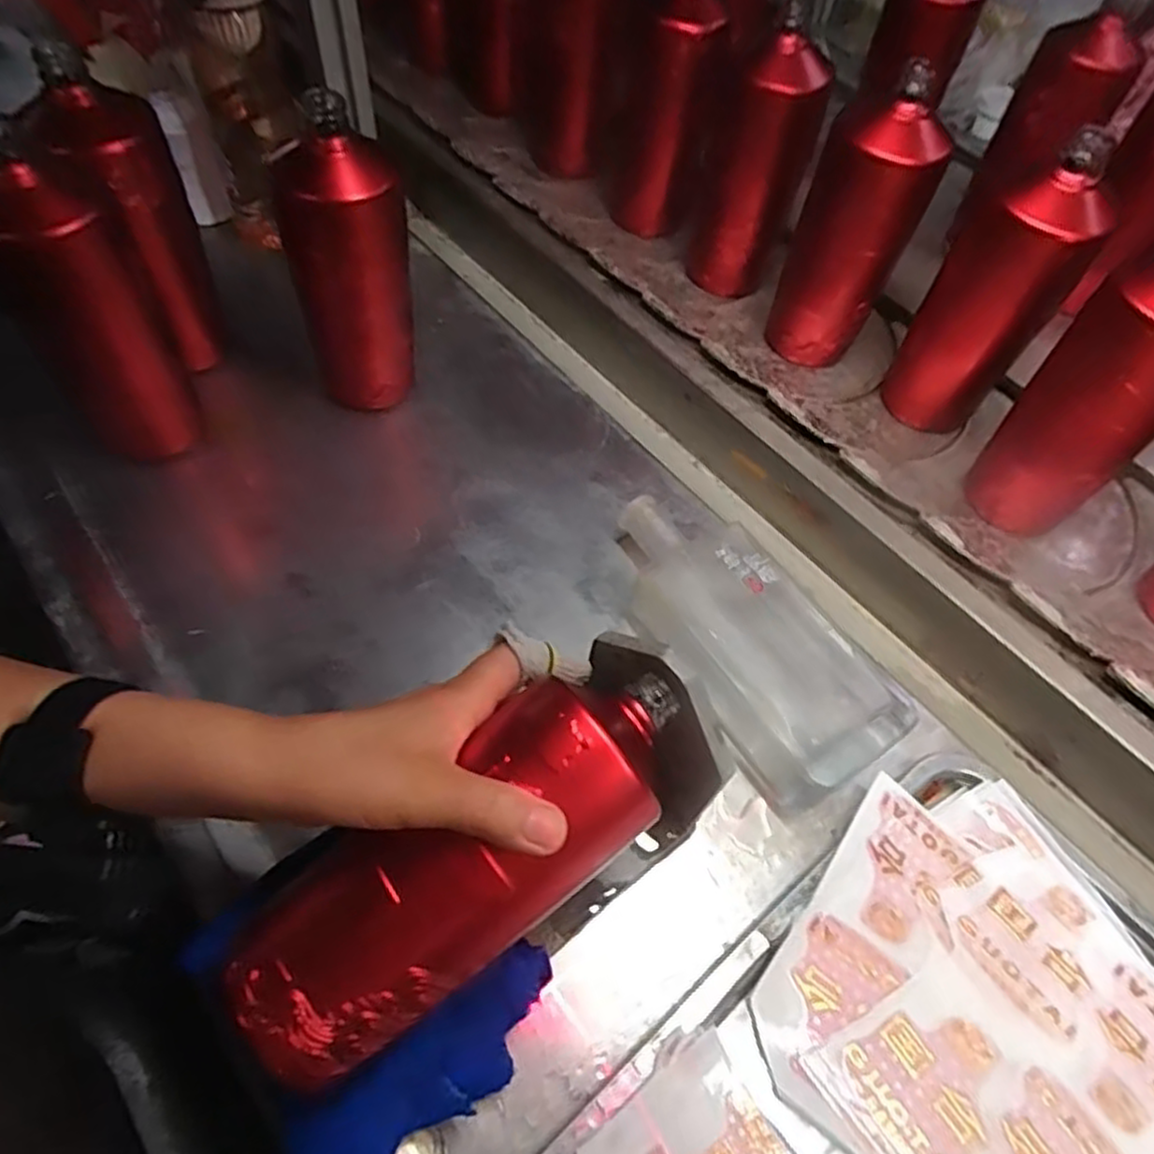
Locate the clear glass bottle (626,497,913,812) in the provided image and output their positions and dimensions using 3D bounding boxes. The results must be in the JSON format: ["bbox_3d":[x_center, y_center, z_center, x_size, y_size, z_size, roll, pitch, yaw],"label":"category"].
[{"bbox_3d":[0.102,0.034,0.478,0.099,0.043,0.230,-28,64,-21],"label":"clear glass bottle"}]

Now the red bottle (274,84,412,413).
[{"bbox_3d":[-0.160,-0.214,0.526,0.083,0.208,0.091,-11,59,-12],"label":"red bottle"}]

